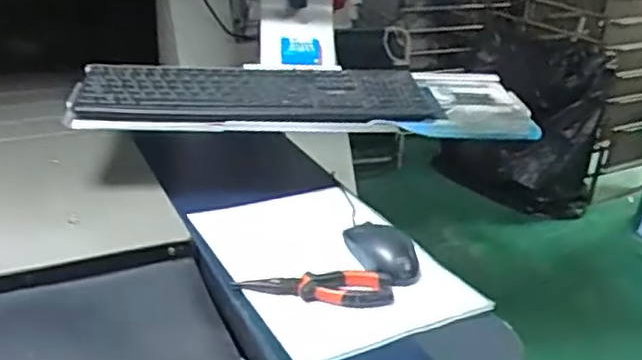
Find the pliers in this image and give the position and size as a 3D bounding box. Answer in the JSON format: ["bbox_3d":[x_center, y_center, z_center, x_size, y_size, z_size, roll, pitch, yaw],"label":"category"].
[{"bbox_3d":[-0.006,0.104,0.676,0.154,0.020,0.044,2,24,-1],"label":"pliers"}]

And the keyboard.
[{"bbox_3d":[-0.076,-0.110,0.878,0.458,0.037,0.156,-2,25,-11],"label":"keyboard"}]

